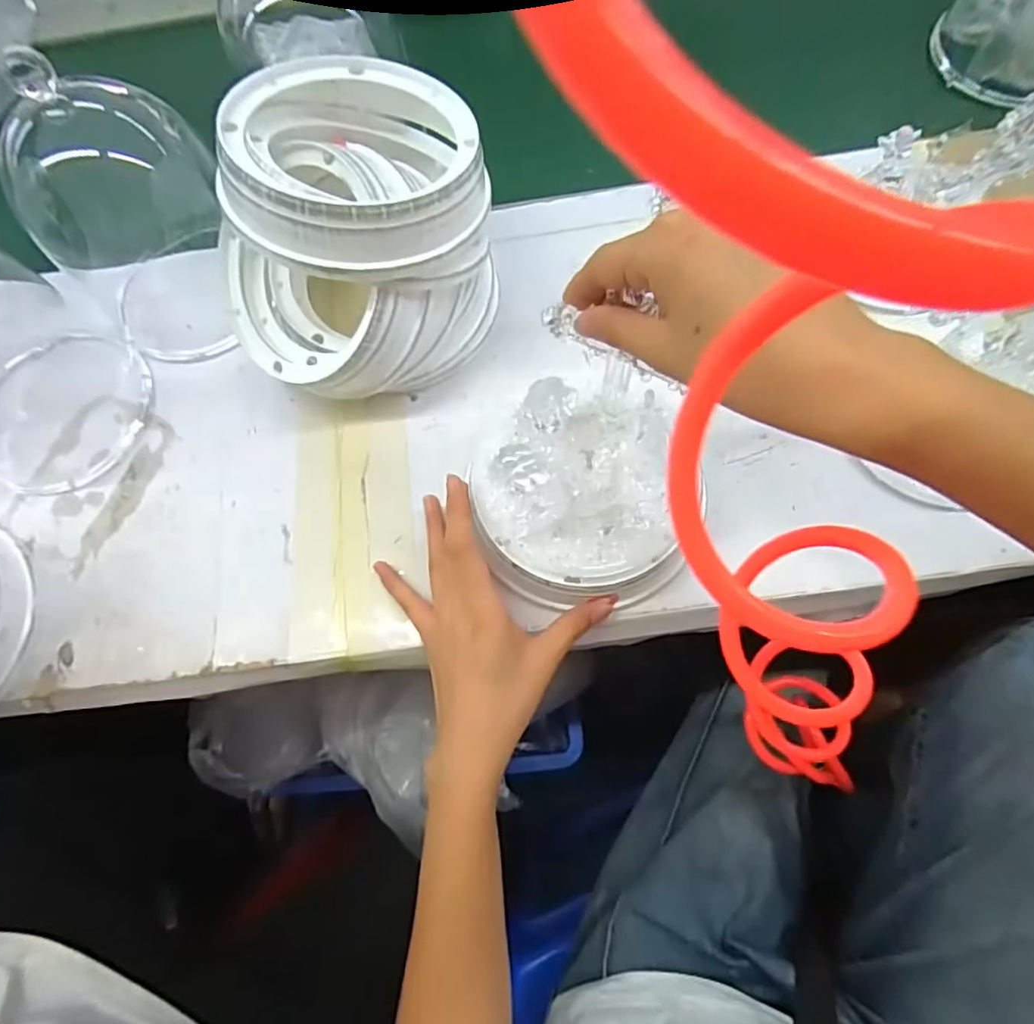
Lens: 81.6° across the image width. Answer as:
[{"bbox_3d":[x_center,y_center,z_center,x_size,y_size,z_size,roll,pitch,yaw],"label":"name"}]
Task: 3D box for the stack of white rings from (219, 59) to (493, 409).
[{"bbox_3d":[-0.094,-0.170,0.384,0.146,0.147,0.182,20,74,11],"label":"stack of white rings"}]

